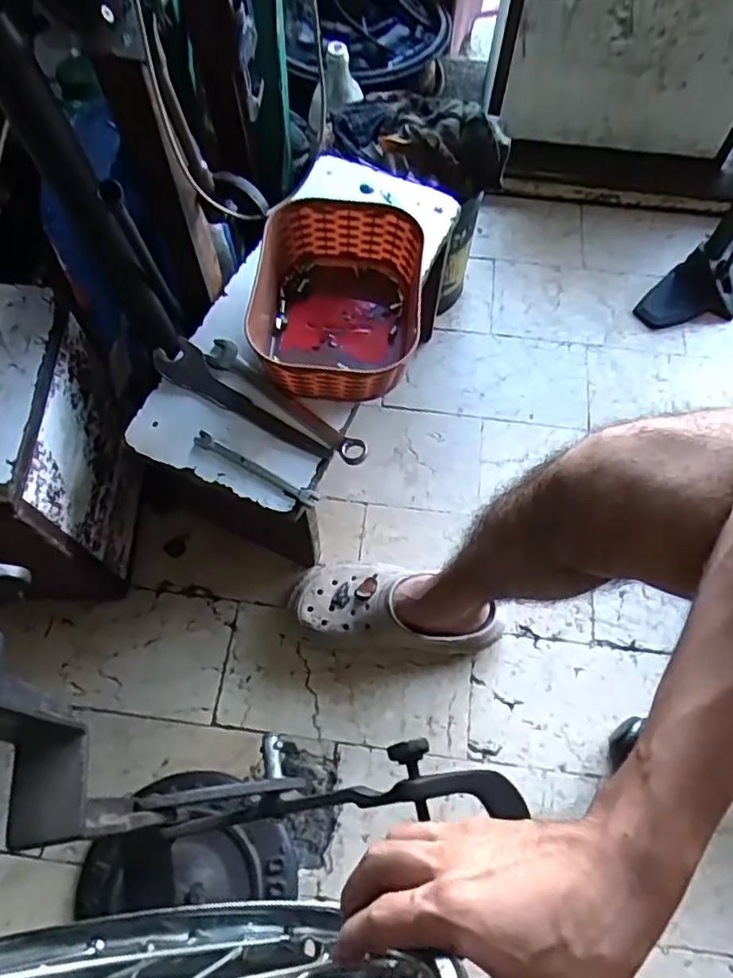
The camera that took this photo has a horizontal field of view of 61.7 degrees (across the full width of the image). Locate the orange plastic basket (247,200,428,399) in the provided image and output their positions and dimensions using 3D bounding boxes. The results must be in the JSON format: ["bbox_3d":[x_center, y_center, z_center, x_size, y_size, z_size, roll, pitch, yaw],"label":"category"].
[{"bbox_3d":[-0.033,-0.185,0.631,0.167,0.081,0.204,6,66,1],"label":"orange plastic basket"}]

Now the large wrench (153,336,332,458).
[{"bbox_3d":[-0.125,-0.086,0.609,0.202,0.014,0.042,34,69,13],"label":"large wrench"}]

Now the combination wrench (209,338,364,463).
[{"bbox_3d":[-0.081,-0.089,0.620,0.199,0.011,0.030,35,69,13],"label":"combination wrench"}]

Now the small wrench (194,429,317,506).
[{"bbox_3d":[-0.107,-0.020,0.585,0.131,0.005,0.015,28,68,11],"label":"small wrench"}]

